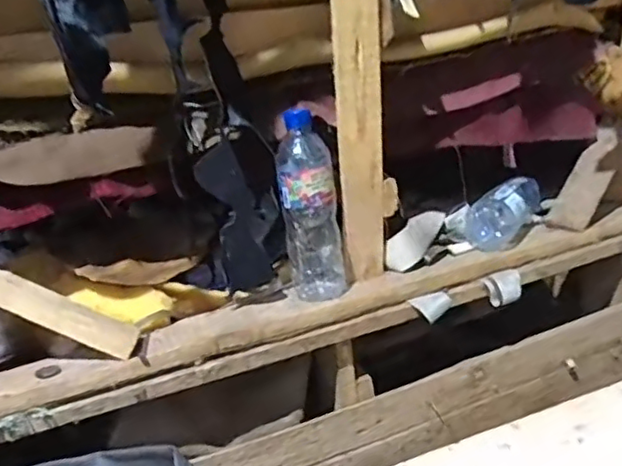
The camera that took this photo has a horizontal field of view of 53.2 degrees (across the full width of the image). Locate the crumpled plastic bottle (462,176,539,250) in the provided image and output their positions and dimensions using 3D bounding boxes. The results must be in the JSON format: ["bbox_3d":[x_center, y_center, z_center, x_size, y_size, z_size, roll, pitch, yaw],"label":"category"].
[{"bbox_3d":[0.290,-0.038,0.929,0.076,0.073,0.207,4,21,29],"label":"crumpled plastic bottle"}]

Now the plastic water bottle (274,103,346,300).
[{"bbox_3d":[0.000,-0.029,0.753,0.068,0.231,0.056,-6,18,1],"label":"plastic water bottle"}]

